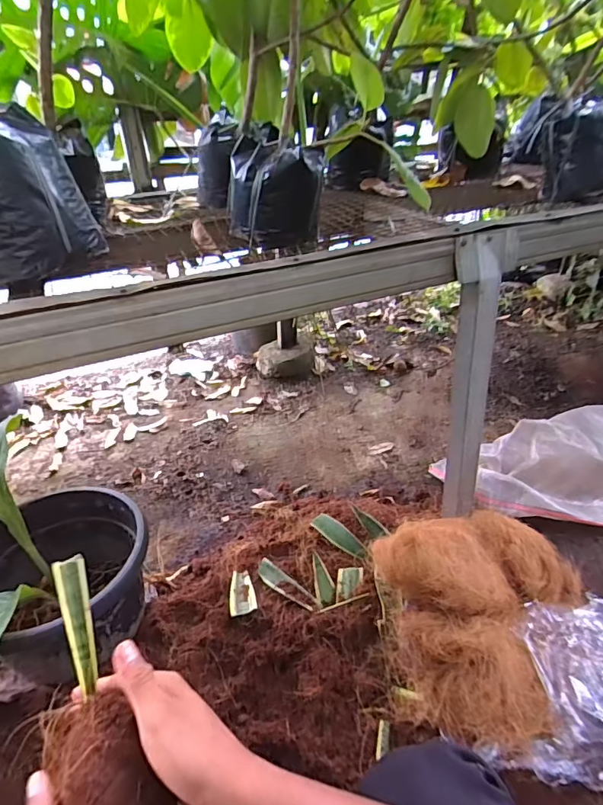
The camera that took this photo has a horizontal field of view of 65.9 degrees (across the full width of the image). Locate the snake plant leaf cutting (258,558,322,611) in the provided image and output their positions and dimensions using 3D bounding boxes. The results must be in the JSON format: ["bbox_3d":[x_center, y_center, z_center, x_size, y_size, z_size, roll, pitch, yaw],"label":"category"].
[{"bbox_3d":[-0.029,0.388,0.989,0.167,0.016,0.037,22,40,34],"label":"snake plant leaf cutting"}]

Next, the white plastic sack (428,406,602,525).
[{"bbox_3d":[0.815,0.150,1.288,0.827,0.168,0.505,-9,33,-10],"label":"white plastic sack"}]

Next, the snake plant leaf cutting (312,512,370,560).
[{"bbox_3d":[0.091,0.309,1.080,0.155,0.030,0.044,26,42,37],"label":"snake plant leaf cutting"}]

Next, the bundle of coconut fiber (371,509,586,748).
[{"bbox_3d":[0.306,0.339,0.849,0.350,0.189,0.430,18,38,30],"label":"bundle of coconut fiber"}]

